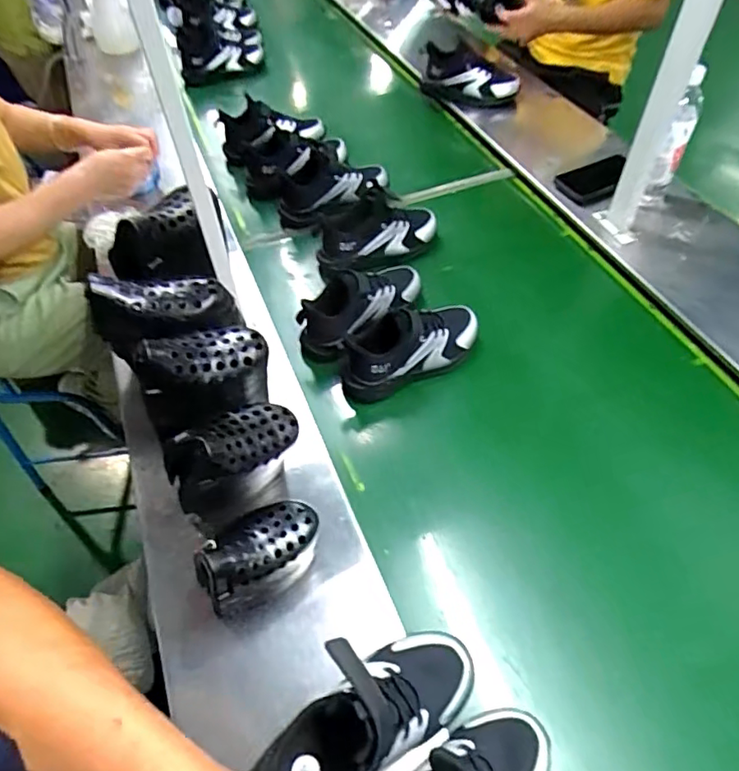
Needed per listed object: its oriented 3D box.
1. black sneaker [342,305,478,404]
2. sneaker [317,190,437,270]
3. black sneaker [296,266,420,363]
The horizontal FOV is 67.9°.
[{"bbox_3d":[0.063,-0.065,0.775,0.212,0.099,0.074,-28,57,-18],"label":"black sneaker"},{"bbox_3d":[0.014,-0.270,0.938,0.210,0.105,0.084,-9,53,-4],"label":"sneaker"},{"bbox_3d":[-0.007,-0.128,0.837,0.086,0.099,0.215,34,61,24],"label":"black sneaker"}]

